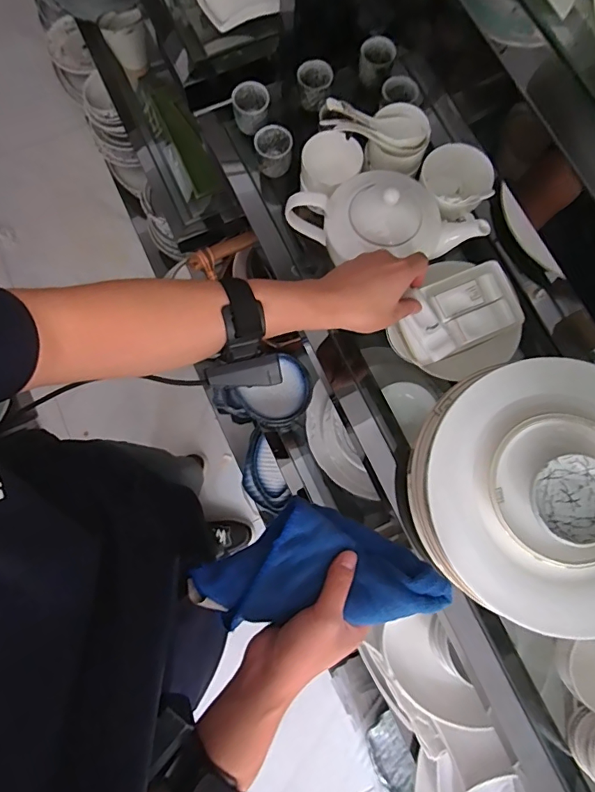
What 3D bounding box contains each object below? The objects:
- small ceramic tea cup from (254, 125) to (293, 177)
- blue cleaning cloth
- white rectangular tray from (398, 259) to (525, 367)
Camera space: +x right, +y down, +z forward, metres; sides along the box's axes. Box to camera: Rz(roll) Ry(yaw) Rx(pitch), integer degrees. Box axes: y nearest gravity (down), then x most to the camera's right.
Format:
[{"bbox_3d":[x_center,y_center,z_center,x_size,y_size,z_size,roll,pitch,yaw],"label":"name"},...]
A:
[{"bbox_3d":[-0.032,-0.325,0.614,0.046,0.042,0.046,0,77,-1],"label":"small ceramic tea cup"},{"bbox_3d":[0.018,0.156,0.440,0.224,0.051,0.104,-3,77,8],"label":"blue cleaning cloth"},{"bbox_3d":[0.188,-0.098,0.539,0.146,0.022,0.083,-25,79,-7],"label":"white rectangular tray"}]

